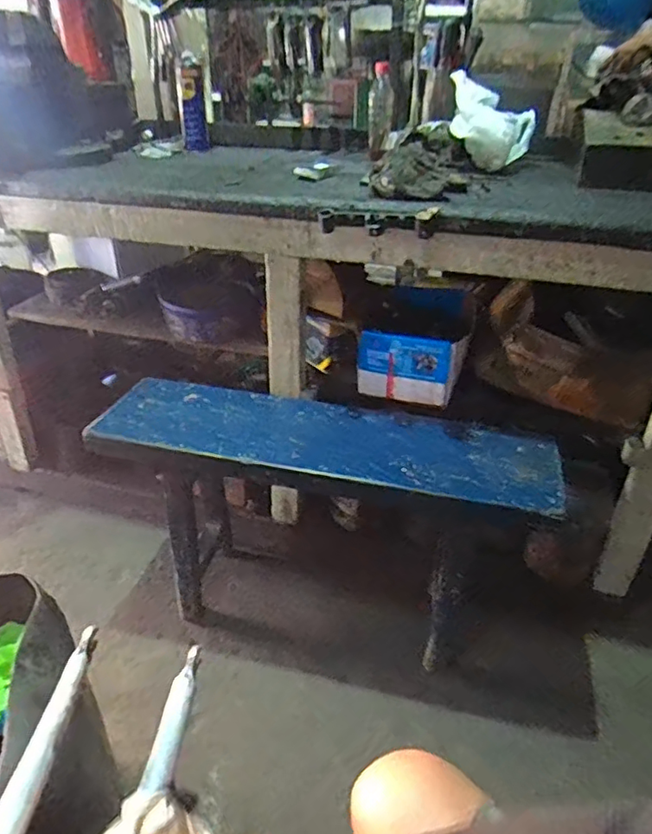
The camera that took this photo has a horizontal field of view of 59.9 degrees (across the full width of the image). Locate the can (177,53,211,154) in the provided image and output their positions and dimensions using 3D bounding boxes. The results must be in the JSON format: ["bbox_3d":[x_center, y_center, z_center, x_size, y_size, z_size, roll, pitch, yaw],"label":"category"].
[{"bbox_3d":[-0.337,-0.800,1.447,0.066,0.213,0.054,-6,33,-12],"label":"can"}]

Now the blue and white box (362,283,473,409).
[{"bbox_3d":[0.196,-0.163,1.229,0.220,0.146,0.262,9,33,12],"label":"blue and white box"}]

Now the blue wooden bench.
[{"bbox_3d":[-0.009,0.197,1.148,0.838,0.396,0.264,7,33,9],"label":"blue wooden bench"}]

